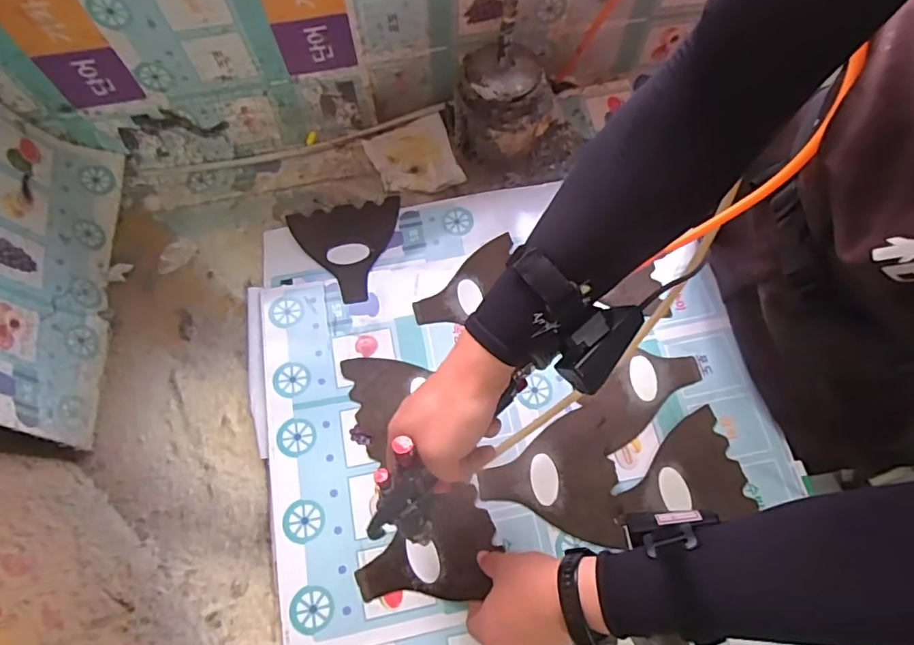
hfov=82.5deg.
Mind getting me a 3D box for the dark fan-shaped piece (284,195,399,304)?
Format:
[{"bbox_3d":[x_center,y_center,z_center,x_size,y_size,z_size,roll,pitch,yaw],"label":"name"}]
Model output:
[{"bbox_3d":[-0.127,-0.087,0.623,0.128,0.009,0.131,-12,69,-4],"label":"dark fan-shaped piece"}]

